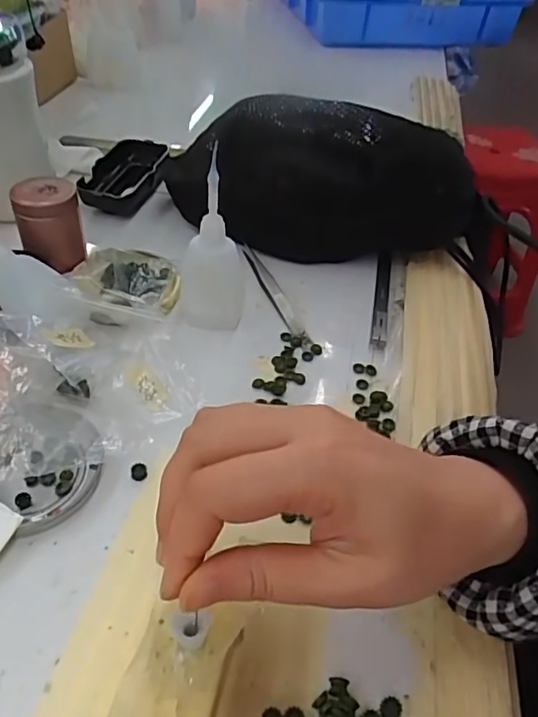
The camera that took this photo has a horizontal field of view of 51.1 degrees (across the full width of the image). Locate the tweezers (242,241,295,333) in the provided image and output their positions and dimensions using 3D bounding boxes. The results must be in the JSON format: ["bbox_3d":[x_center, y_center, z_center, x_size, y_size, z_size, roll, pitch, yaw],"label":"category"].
[{"bbox_3d":[-0.002,-0.058,0.435,0.015,0.008,0.106,-15,48,-21],"label":"tweezers"}]

